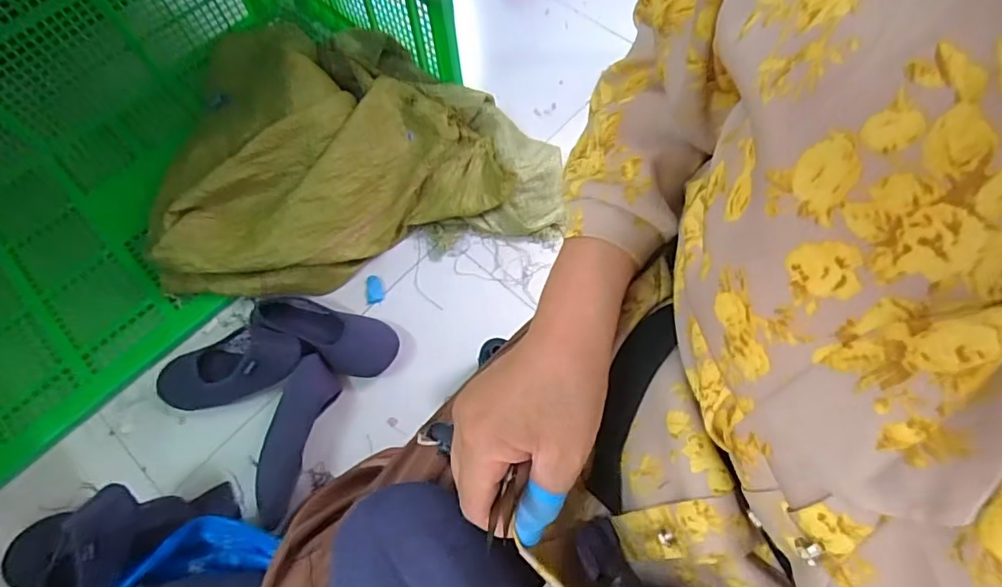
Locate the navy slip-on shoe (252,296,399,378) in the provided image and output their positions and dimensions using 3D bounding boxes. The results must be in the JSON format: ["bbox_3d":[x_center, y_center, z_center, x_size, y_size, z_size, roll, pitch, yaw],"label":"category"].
[{"bbox_3d":[-0.278,0.059,0.865,0.228,0.064,0.101,21,68,11],"label":"navy slip-on shoe"}]

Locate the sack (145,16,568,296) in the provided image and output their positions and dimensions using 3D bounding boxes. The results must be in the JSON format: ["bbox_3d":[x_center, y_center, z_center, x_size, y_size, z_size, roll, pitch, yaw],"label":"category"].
[{"bbox_3d":[-0.270,-0.273,0.960,0.689,0.188,0.460,-15,66,-4],"label":"sack"}]

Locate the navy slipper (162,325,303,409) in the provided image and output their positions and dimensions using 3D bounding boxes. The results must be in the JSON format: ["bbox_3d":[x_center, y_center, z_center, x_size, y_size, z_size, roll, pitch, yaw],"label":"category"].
[{"bbox_3d":[-0.433,0.115,0.844,0.251,0.062,0.100,-17,65,14],"label":"navy slipper"}]

